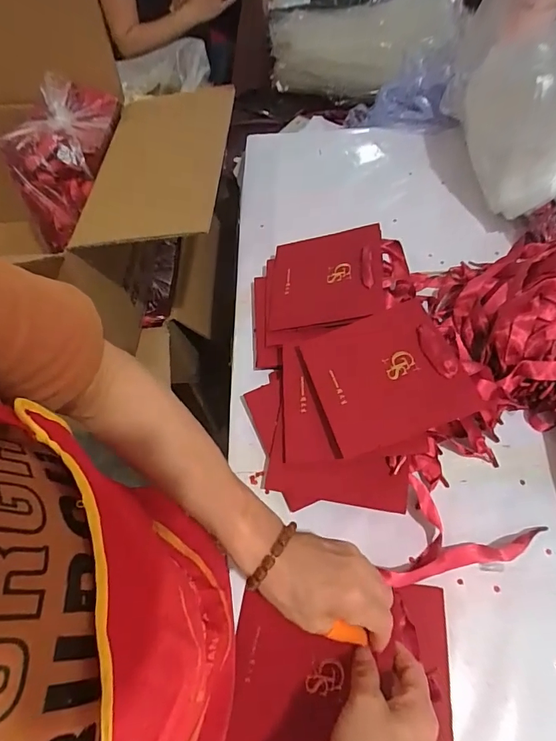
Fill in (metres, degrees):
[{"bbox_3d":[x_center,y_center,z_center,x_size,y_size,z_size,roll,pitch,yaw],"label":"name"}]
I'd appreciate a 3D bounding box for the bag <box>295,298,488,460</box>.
[{"bbox_3d":[0.104,0.004,0.440,0.141,0.013,0.141,-24,56,7],"label":"bag"}]

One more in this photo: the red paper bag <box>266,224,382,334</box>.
[{"bbox_3d":[0.055,-0.115,0.530,0.139,0.010,0.141,-7,58,24],"label":"red paper bag"}]

